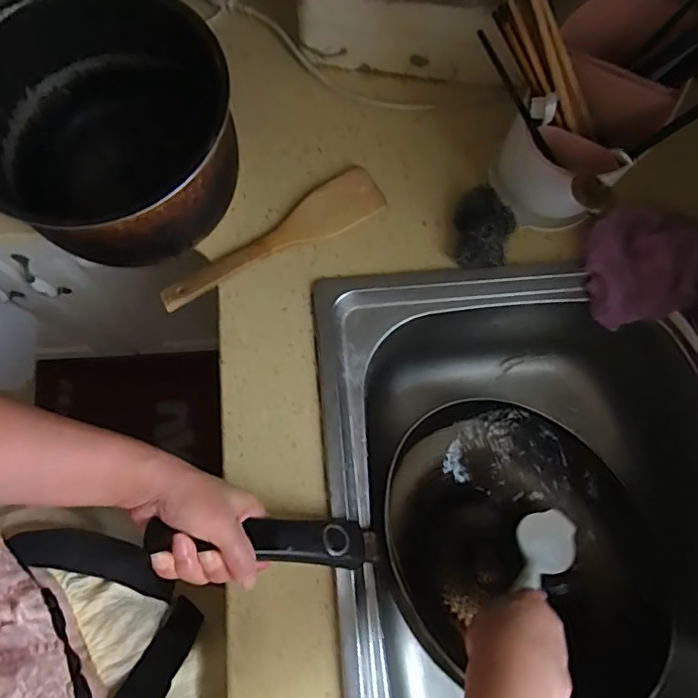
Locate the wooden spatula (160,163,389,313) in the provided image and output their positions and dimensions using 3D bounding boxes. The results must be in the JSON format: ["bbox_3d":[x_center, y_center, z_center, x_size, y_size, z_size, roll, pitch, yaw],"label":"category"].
[{"bbox_3d":[-0.076,-0.105,0.562,0.241,0.011,0.055,-33,80,-8],"label":"wooden spatula"}]

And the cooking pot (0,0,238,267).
[{"bbox_3d":[-0.219,-0.195,0.514,0.224,0.135,0.226,0,77,-1],"label":"cooking pot"}]

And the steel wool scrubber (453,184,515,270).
[{"bbox_3d":[0.138,-0.122,0.562,0.060,0.034,0.078,2,77,0],"label":"steel wool scrubber"}]

